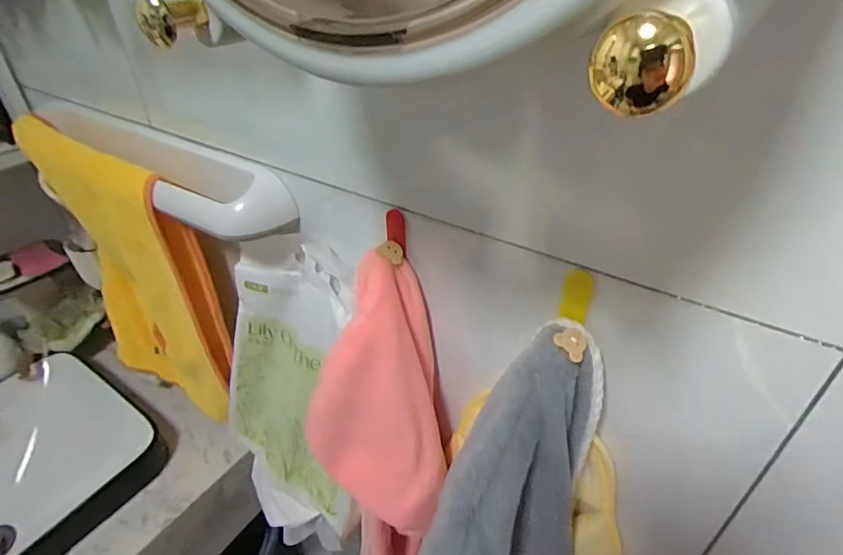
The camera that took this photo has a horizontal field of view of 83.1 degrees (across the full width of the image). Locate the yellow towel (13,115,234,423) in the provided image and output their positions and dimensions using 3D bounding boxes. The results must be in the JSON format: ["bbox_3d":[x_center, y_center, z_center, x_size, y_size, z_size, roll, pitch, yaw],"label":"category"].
[{"bbox_3d":[-0.339,0.027,0.607,0.279,0.384,0.056,20,41,25],"label":"yellow towel"}]

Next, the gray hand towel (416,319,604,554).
[{"bbox_3d":[0.056,0.159,0.313,0.142,0.246,0.036,-16,21,-23],"label":"gray hand towel"}]

